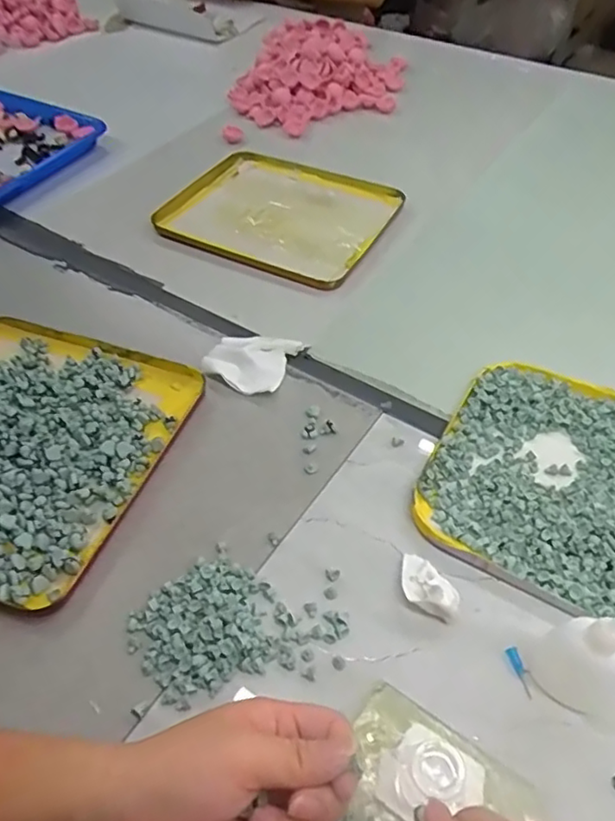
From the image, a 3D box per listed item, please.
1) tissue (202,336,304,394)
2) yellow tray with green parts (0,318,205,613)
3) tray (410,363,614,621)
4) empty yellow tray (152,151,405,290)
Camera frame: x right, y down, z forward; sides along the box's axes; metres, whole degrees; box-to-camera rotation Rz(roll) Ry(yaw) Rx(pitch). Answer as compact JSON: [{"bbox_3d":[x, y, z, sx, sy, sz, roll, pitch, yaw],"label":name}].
[{"bbox_3d":[-0.054,-0.047,0.576,0.077,0.011,0.069,13,50,13],"label":"tissue"},{"bbox_3d":[-0.245,0.021,0.509,0.248,0.019,0.248,16,51,15],"label":"yellow tray with green parts"},{"bbox_3d":[0.234,0.065,0.455,0.275,0.021,0.204,22,53,20],"label":"tray"},{"bbox_3d":[-0.033,-0.244,0.751,0.266,0.019,0.207,23,53,21],"label":"empty yellow tray"}]

